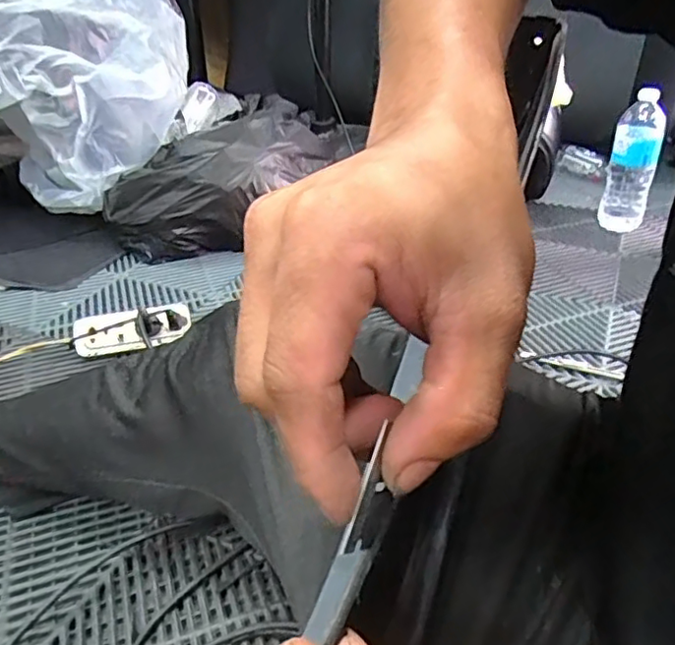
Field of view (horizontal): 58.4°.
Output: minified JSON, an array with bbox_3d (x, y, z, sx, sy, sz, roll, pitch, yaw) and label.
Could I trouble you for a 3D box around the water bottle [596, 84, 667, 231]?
[{"bbox_3d":[0.535,-0.286,1.097,0.082,0.240,0.060,15,36,25],"label":"water bottle"}]

